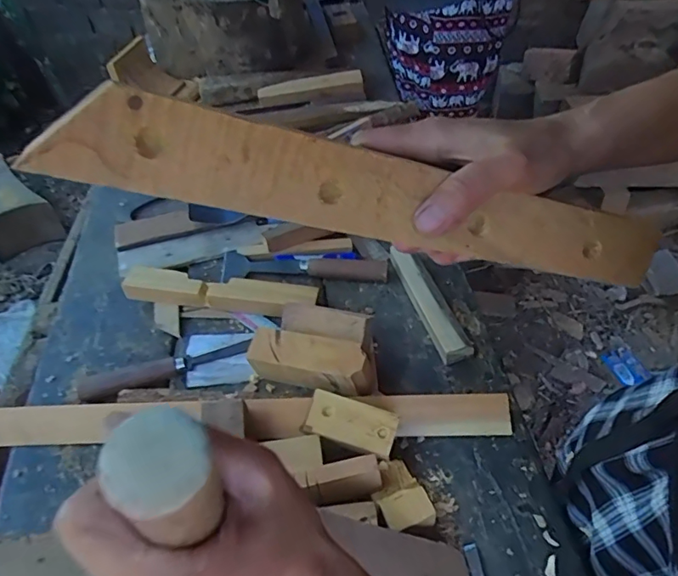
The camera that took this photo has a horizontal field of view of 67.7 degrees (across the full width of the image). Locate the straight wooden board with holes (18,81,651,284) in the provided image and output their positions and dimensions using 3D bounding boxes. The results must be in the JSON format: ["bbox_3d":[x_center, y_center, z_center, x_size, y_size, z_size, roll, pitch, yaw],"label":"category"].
[{"bbox_3d":[0.043,-0.044,0.266,0.344,0.040,0.017,9,43,-24],"label":"straight wooden board with holes"}]

